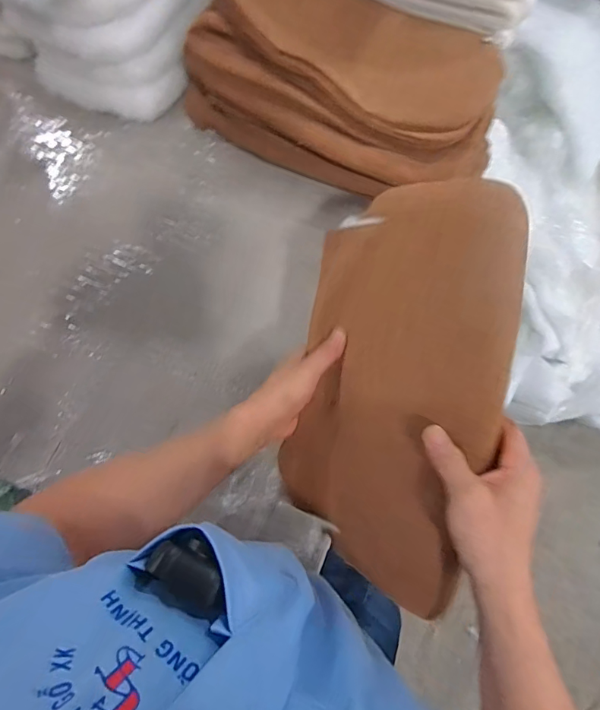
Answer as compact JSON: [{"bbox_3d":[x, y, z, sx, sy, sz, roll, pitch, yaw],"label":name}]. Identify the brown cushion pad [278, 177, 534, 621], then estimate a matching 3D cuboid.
[{"bbox_3d":[0.089,0.038,0.477,0.231,0.034,0.409,22,110,43],"label":"brown cushion pad"}]

